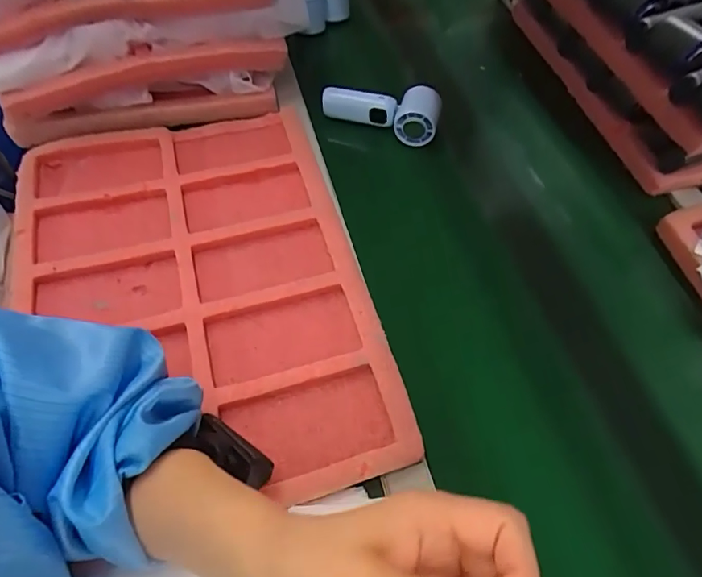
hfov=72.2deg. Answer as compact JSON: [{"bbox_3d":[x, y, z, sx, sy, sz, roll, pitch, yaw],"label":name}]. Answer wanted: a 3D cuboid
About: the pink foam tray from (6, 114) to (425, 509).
[{"bbox_3d":[-0.161,-0.007,0.488,0.312,0.036,0.458,-15,58,-13],"label":"pink foam tray"}]

